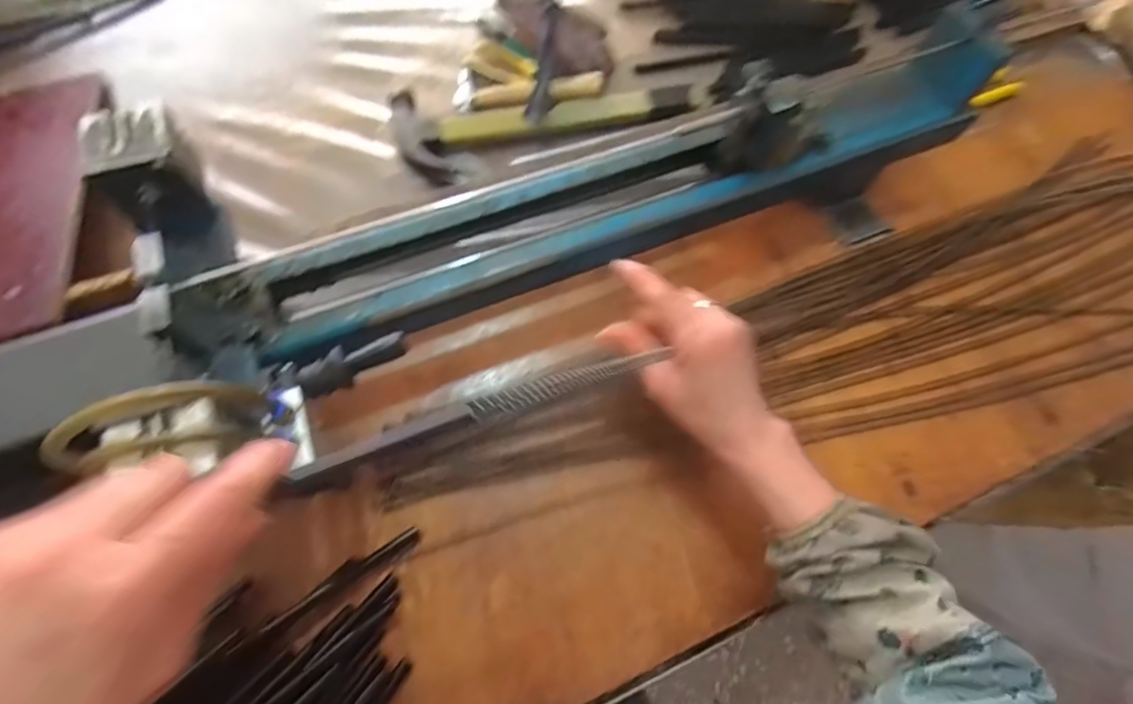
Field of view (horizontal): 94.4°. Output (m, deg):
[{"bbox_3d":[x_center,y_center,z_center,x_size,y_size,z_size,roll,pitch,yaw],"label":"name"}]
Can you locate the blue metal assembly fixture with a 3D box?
[{"bbox_3d":[0.050,-0.130,0.428,0.651,0.114,0.137,-28,72,-13],"label":"blue metal assembly fixture"}]

